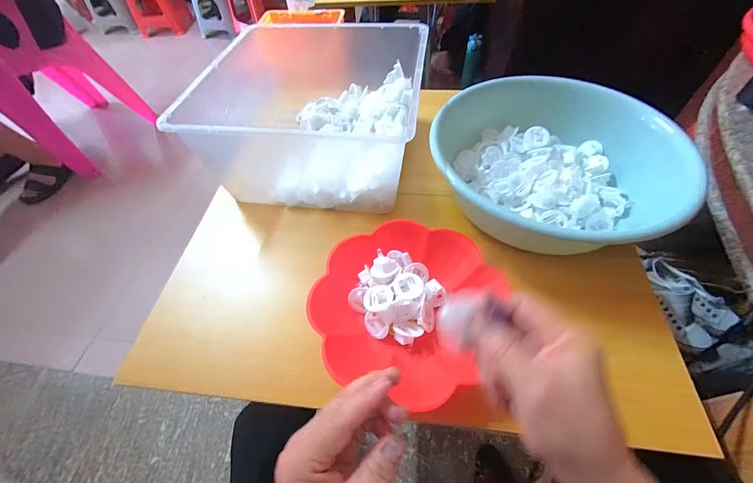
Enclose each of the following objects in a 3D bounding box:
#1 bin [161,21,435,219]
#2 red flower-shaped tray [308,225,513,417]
[{"bbox_3d":[-0.094,-0.203,0.494,0.274,0.142,0.280,6,56,10],"label":"bin"},{"bbox_3d":[0.035,0.072,0.352,0.200,0.048,0.196,15,58,15],"label":"red flower-shaped tray"}]

